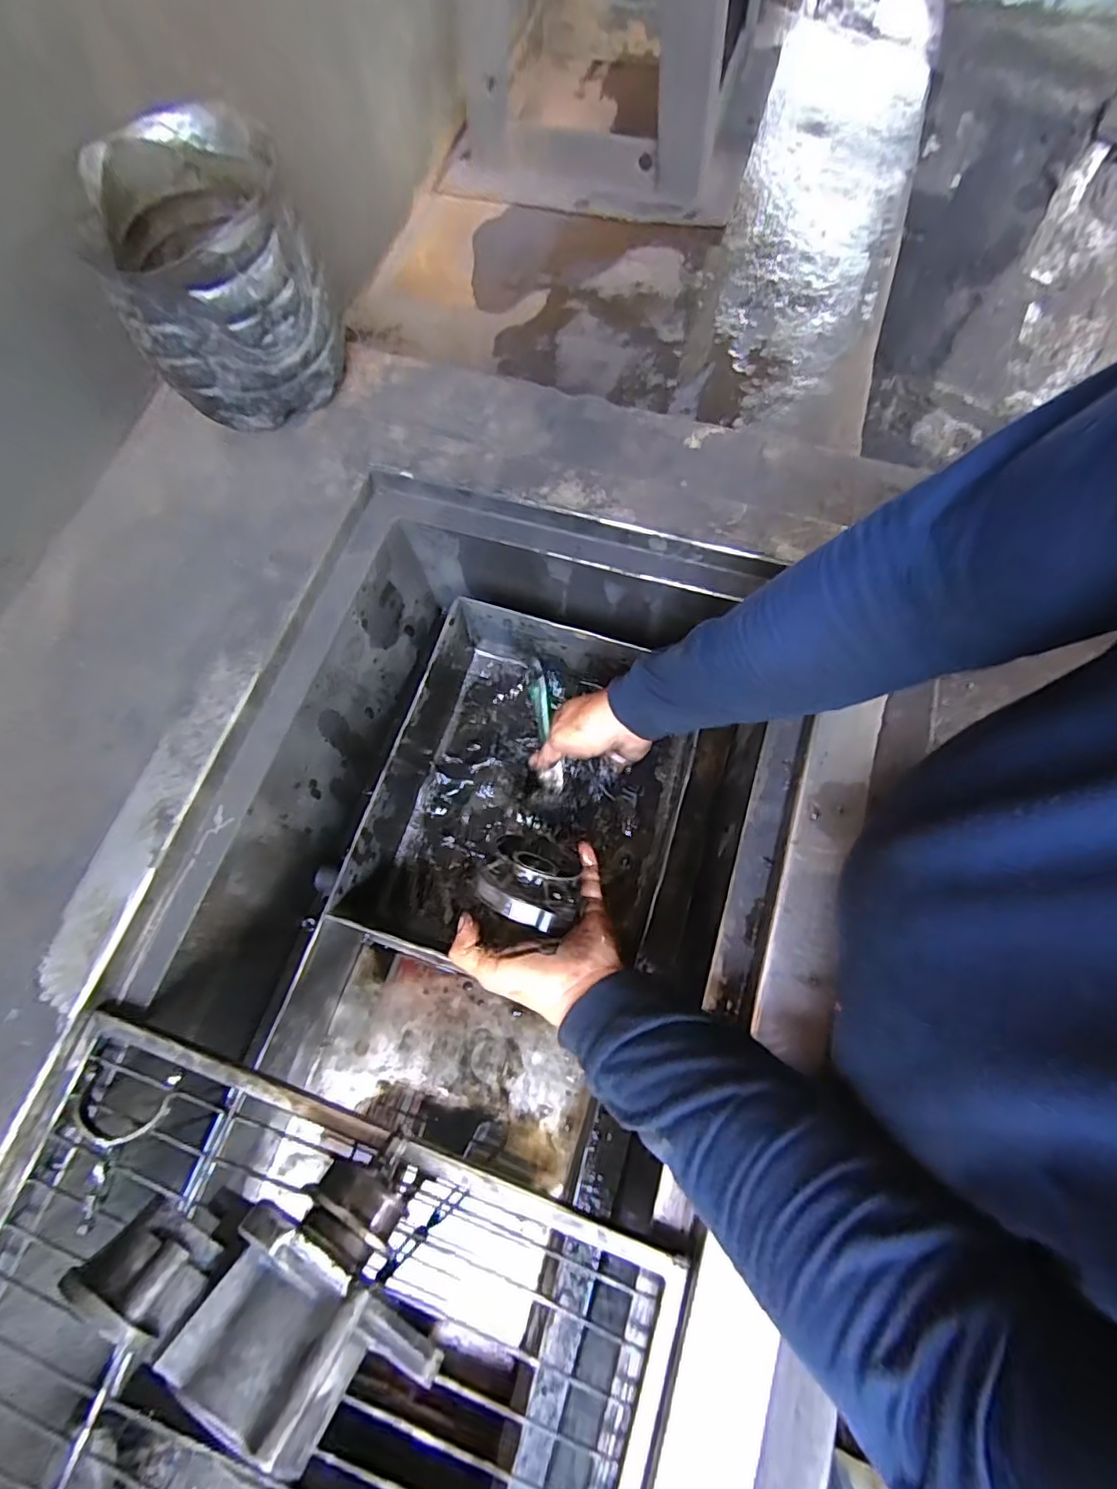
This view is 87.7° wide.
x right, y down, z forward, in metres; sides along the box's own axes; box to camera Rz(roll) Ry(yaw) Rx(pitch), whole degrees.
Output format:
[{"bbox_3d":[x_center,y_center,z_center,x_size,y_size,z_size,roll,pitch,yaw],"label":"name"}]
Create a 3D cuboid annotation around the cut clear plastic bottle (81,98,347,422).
[{"bbox_3d":[-0.281,-0.391,0.502,0.147,0.158,0.161,-16,73,-3],"label":"cut clear plastic bottle"}]

